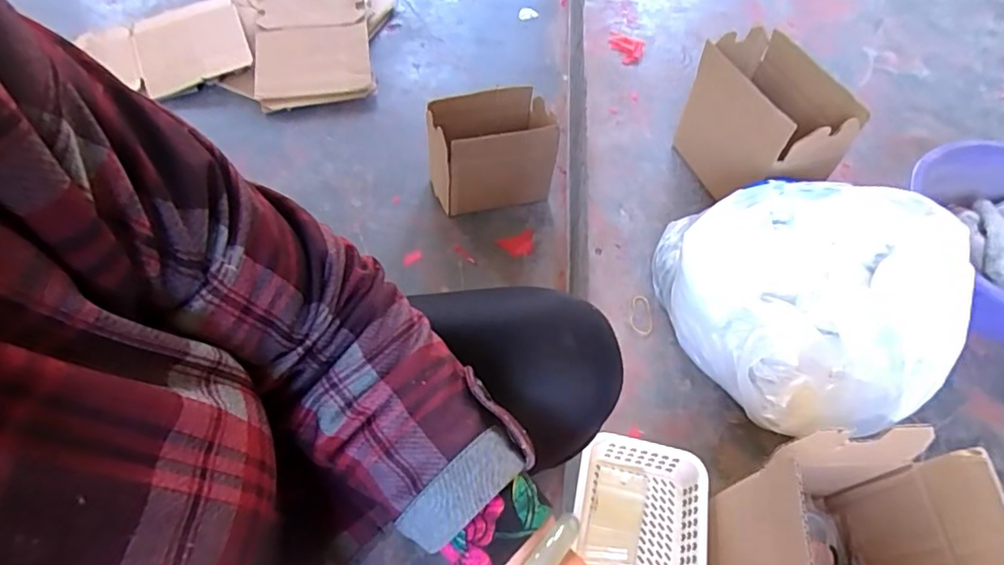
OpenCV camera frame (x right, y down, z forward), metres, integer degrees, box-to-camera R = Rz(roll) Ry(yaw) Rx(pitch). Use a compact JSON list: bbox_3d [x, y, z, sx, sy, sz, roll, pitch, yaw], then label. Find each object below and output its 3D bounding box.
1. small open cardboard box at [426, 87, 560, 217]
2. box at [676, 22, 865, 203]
[{"bbox_3d":[-0.021,-0.218,0.987,0.205,0.206,0.114,-11,60,-9],"label":"small open cardboard box"},{"bbox_3d":[0.343,-0.201,0.768,0.117,0.198,0.228,-19,61,-13],"label":"box"}]

